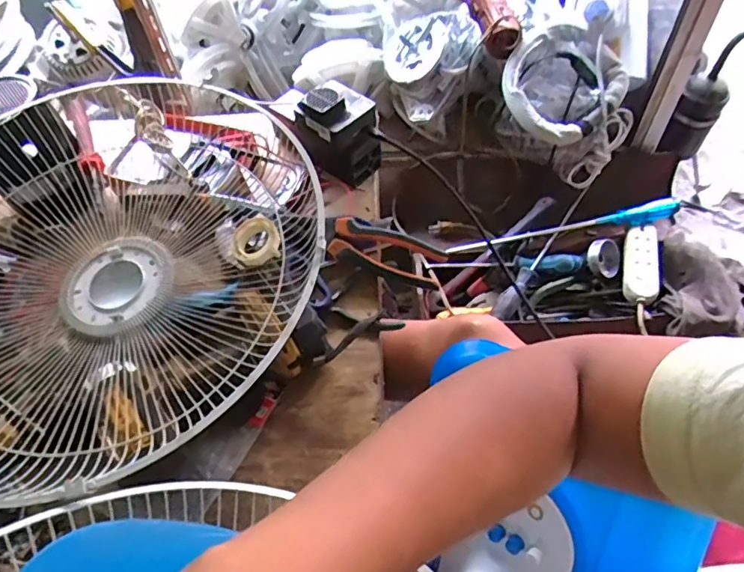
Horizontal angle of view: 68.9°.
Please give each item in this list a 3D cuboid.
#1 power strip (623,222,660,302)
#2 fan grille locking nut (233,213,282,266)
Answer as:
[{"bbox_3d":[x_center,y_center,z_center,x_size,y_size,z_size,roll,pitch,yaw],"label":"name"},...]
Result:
[{"bbox_3d":[0.429,-0.043,0.865,0.051,0.033,0.160,14,56,13],"label":"power strip"},{"bbox_3d":[-0.115,-0.043,0.536,0.050,0.015,0.050,-7,70,20],"label":"fan grille locking nut"}]

